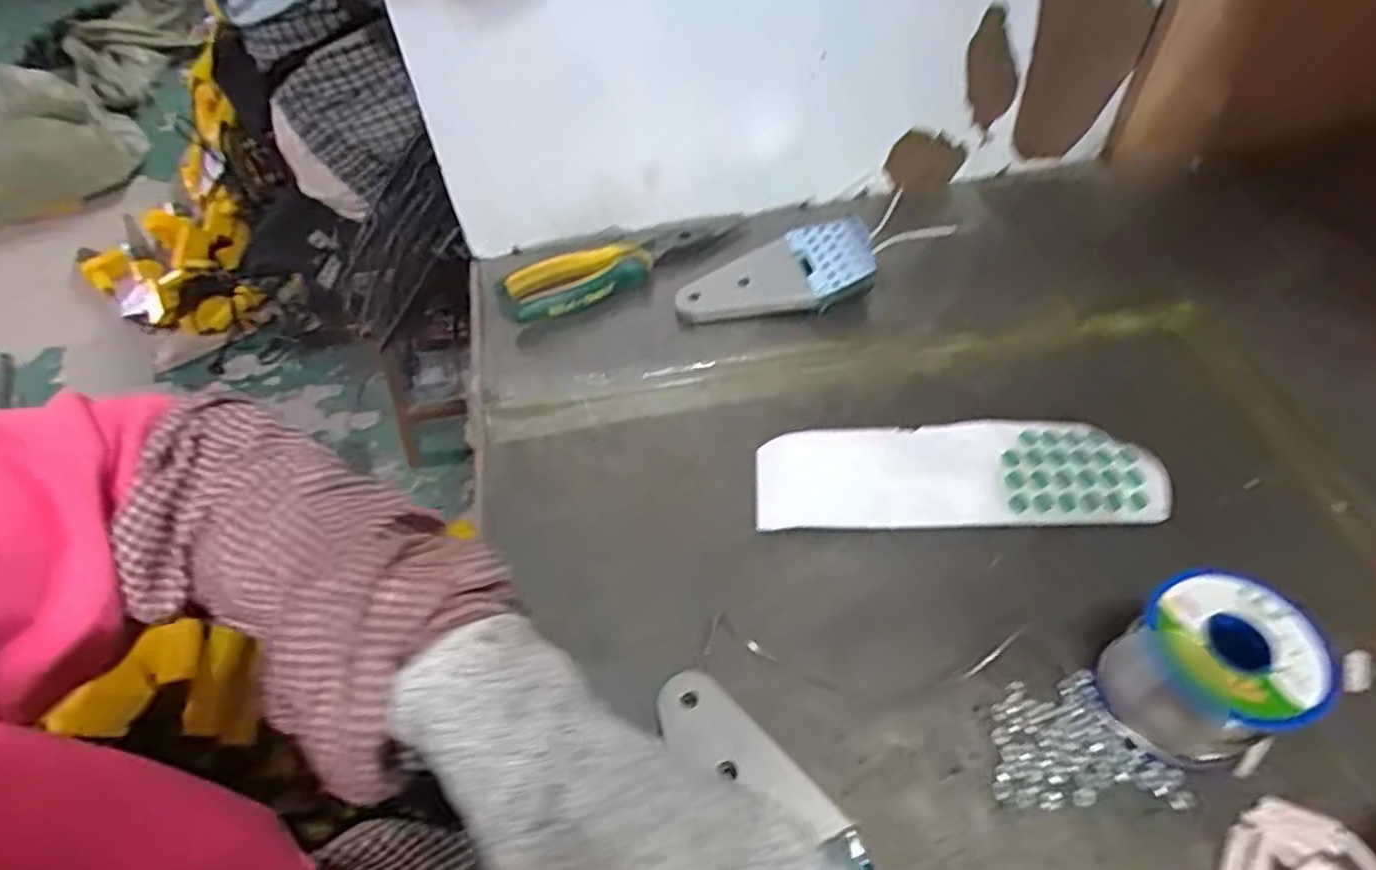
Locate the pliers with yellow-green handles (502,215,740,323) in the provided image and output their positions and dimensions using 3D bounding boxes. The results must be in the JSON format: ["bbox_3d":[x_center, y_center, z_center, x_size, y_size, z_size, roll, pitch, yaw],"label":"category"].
[{"bbox_3d":[-0.043,-0.130,0.540,0.188,0.021,0.047,-22,53,-14],"label":"pliers with yellow-green handles"}]

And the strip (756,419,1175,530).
[{"bbox_3d":[0.151,0.022,0.408,0.220,0.020,0.059,-2,51,2],"label":"strip"}]

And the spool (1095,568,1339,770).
[{"bbox_3d":[0.223,0.103,0.311,0.061,0.063,0.061,-2,51,2],"label":"spool"}]

